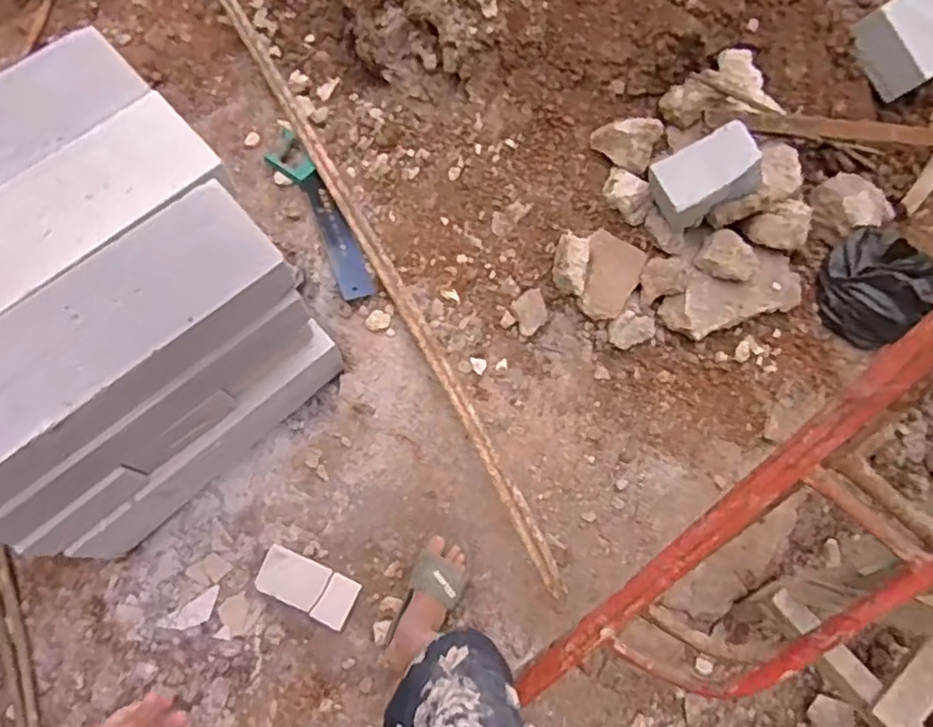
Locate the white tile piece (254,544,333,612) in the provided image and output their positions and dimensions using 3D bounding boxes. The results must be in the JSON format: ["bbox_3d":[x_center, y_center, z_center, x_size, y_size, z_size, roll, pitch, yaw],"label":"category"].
[{"bbox_3d":[-0.361,0.447,1.334,0.131,0.010,0.100,26,83,-4],"label":"white tile piece"}]

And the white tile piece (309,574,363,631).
[{"bbox_3d":[-0.268,0.493,1.332,0.067,0.014,0.100,27,72,9],"label":"white tile piece"}]

